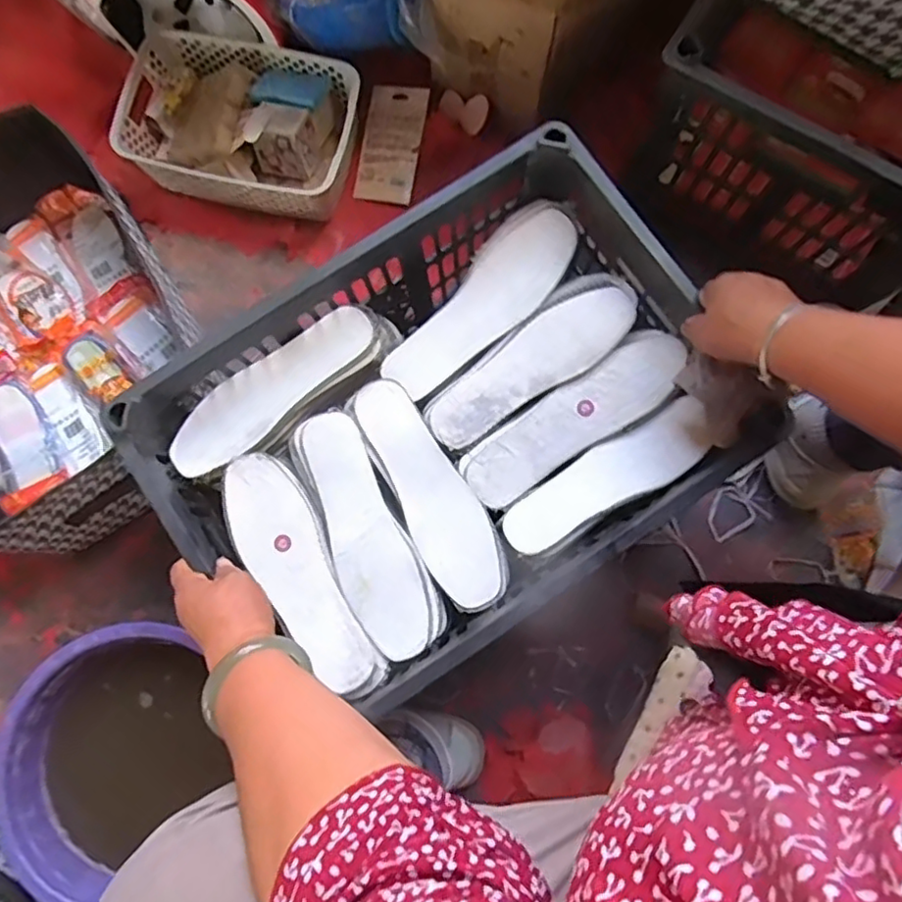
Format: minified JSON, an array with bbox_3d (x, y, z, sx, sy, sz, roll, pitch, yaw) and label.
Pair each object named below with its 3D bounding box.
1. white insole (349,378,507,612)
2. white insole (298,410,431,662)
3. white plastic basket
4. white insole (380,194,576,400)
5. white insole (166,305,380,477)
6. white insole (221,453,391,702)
[{"bbox_3d":[-0.021,0.037,0.564,0.068,0.009,0.224,-31,79,-6],"label":"white insole"},{"bbox_3d":[-0.079,0.072,0.557,0.068,0.009,0.226,-21,78,-4],"label":"white insole"},{"bbox_3d":[-0.284,-0.441,0.827,0.310,0.082,0.205,13,78,3],"label":"white plastic basket"},{"bbox_3d":[0.034,-0.144,0.584,0.076,0.032,0.223,39,80,8],"label":"white insole"},{"bbox_3d":[-0.171,-0.061,0.576,0.216,0.017,0.066,-44,81,-9],"label":"white insole"},{"bbox_3d":[-0.133,0.110,0.537,0.072,0.016,0.226,-24,81,-20],"label":"white insole"}]

